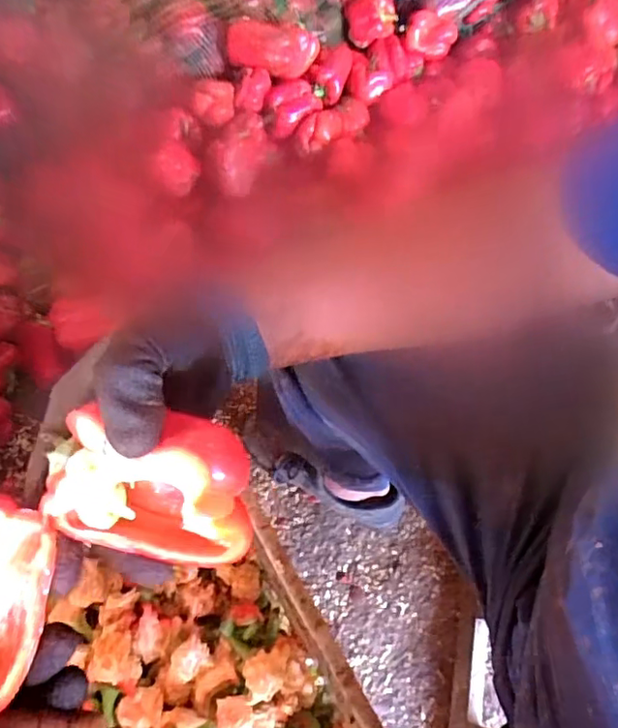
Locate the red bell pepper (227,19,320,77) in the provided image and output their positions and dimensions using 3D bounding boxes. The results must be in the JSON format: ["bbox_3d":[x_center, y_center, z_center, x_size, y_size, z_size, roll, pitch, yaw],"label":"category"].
[{"bbox_3d":[-0.071,-0.584,1.057,0.161,0.078,0.075,11,60,6],"label":"red bell pepper"}]

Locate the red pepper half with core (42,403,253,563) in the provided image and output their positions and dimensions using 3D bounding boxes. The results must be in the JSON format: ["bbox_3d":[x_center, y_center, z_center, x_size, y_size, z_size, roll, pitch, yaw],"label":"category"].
[{"bbox_3d":[-0.073,0.057,0.277,0.088,0.069,0.044,4,22,1],"label":"red pepper half with core"}]

